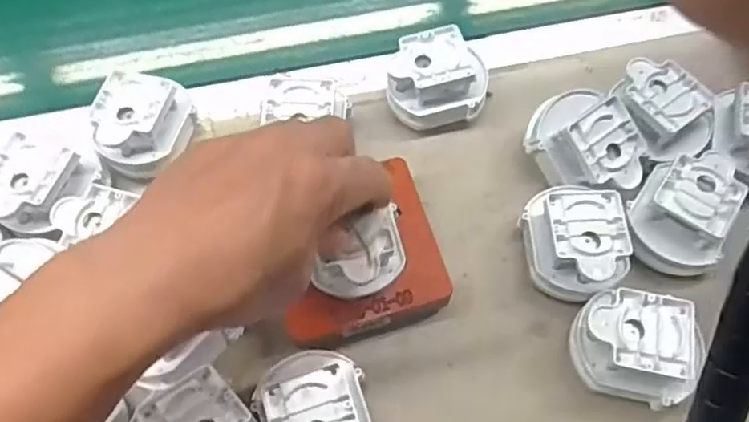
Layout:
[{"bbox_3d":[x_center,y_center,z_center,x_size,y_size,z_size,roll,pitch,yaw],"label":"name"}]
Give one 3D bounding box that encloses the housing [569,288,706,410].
[{"bbox_3d":[0.146,0.079,0.361,0.062,0.048,0.053,13,65,7],"label":"housing"}]

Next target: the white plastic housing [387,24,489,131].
[{"bbox_3d":[0.043,-0.088,0.445,0.067,0.055,0.053,-11,64,-4],"label":"white plastic housing"}]

